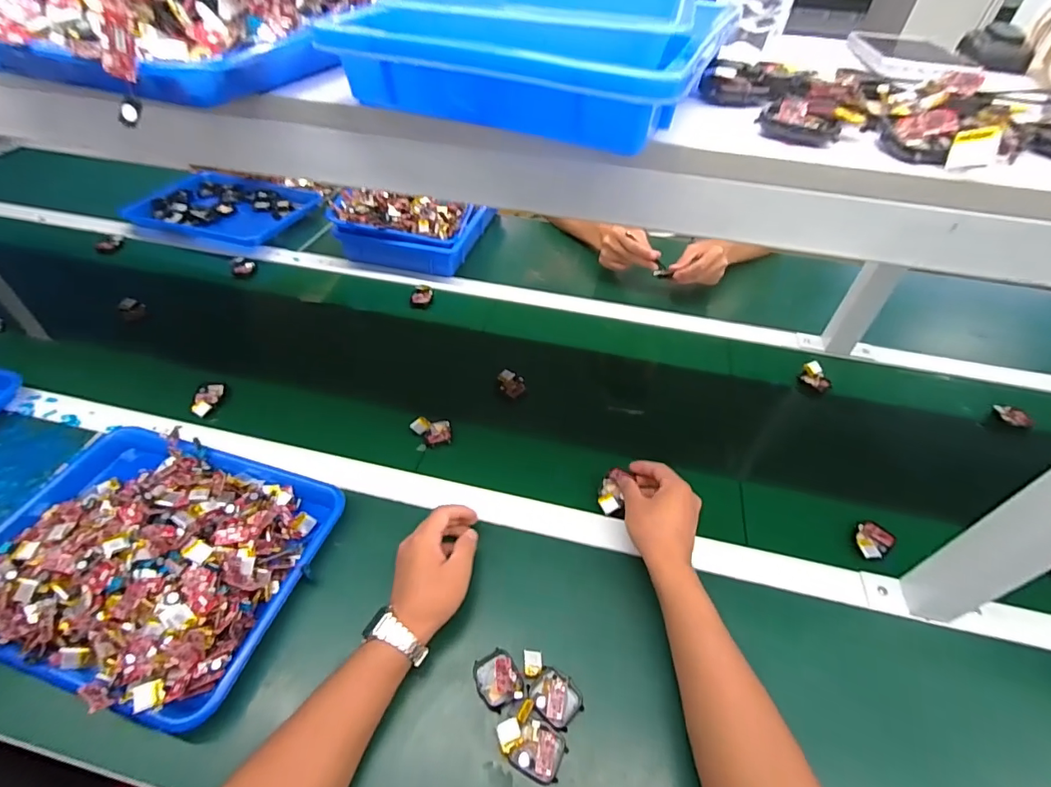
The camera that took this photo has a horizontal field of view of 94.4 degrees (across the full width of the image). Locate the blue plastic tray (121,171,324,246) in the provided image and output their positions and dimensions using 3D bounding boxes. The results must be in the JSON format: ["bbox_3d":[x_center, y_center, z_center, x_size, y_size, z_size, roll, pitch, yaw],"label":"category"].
[{"bbox_3d":[-0.637,-0.403,1.046,0.346,0.031,0.230,12,47,9],"label":"blue plastic tray"}]

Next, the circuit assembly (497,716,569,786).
[{"bbox_3d":[0.004,0.306,0.421,0.059,0.010,0.038,19,48,15],"label":"circuit assembly"}]

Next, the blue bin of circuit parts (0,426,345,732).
[{"bbox_3d":[-0.397,0.157,0.507,0.335,0.070,0.255,14,47,10],"label":"blue bin of circuit parts"}]

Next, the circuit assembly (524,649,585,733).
[{"bbox_3d":[0.020,0.274,0.452,0.067,0.008,0.041,36,54,28],"label":"circuit assembly"}]

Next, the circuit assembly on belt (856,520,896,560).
[{"bbox_3d":[0.407,0.175,0.574,0.053,0.017,0.035,-31,55,-28],"label":"circuit assembly on belt"}]

